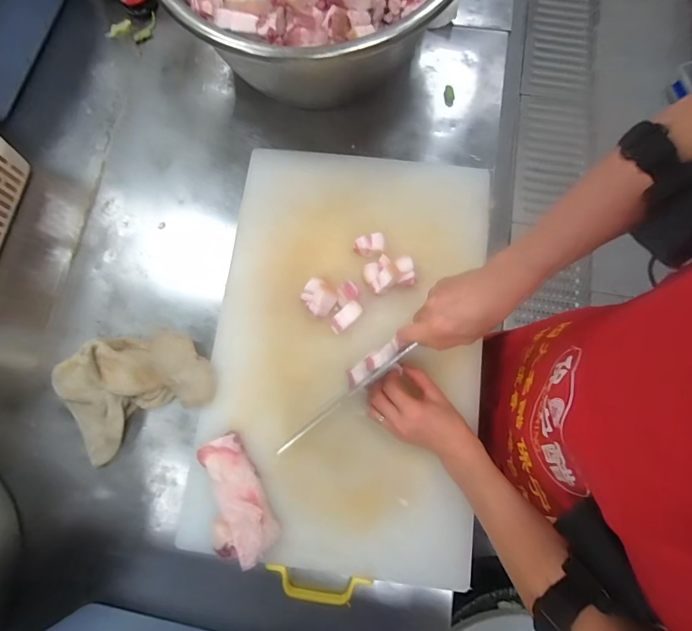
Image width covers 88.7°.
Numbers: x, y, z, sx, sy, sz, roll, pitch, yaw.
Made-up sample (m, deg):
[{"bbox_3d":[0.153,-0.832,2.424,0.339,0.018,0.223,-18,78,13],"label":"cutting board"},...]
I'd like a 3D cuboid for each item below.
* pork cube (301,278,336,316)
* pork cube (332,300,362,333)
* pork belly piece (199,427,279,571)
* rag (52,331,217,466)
[{"bbox_3d":[-0.037,-0.022,0.465,0.037,0.032,0.048,-44,81,-9],"label":"pork cube"},{"bbox_3d":[0.001,0.002,0.460,0.047,0.019,0.022,-45,81,5],"label":"pork cube"},{"bbox_3d":[-0.136,0.217,0.417,0.071,0.031,0.139,-28,79,-6],"label":"pork belly piece"},{"bbox_3d":[-0.278,0.087,0.461,0.192,0.053,0.136,-29,79,-7],"label":"rag"}]

